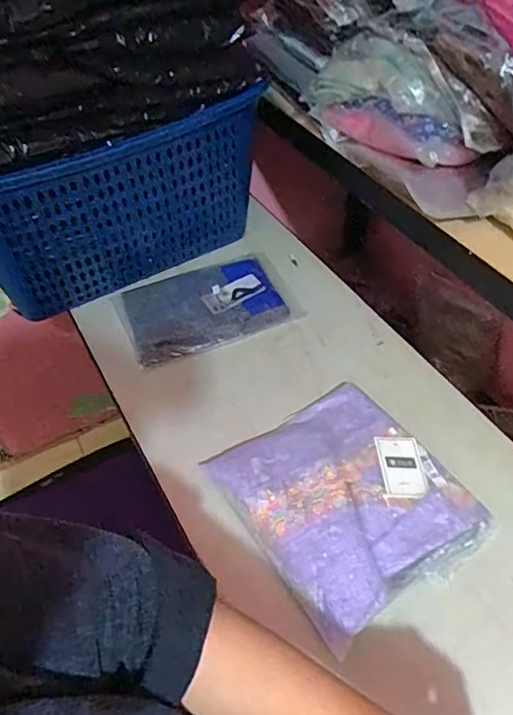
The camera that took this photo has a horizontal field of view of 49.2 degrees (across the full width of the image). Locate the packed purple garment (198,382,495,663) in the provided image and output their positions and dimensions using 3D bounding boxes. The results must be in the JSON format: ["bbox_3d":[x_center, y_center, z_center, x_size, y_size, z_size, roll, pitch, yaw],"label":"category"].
[{"bbox_3d":[0.111,0.172,0.709,0.249,0.041,0.276,-28,53,-20],"label":"packed purple garment"}]

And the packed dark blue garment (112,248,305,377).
[{"bbox_3d":[-0.086,-0.093,0.956,0.279,0.034,0.184,-19,50,-13],"label":"packed dark blue garment"}]

